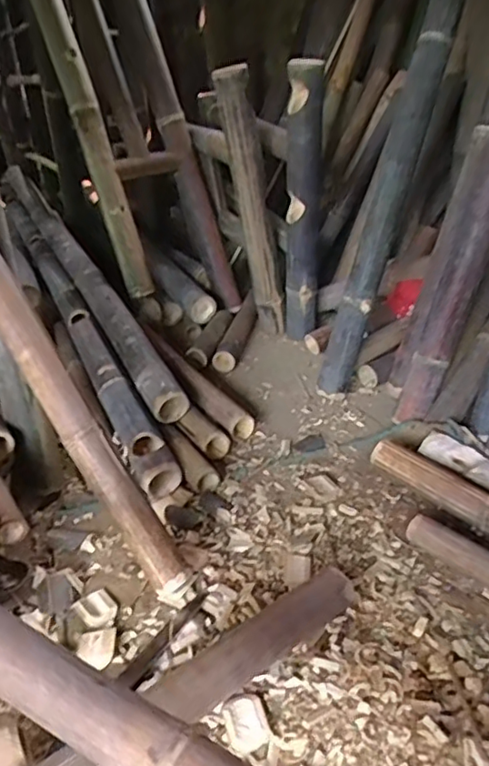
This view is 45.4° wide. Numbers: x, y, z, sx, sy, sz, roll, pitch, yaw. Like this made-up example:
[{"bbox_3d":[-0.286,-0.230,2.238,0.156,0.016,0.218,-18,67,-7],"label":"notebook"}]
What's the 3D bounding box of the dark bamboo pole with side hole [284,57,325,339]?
[{"bbox_3d":[0.132,-0.383,1.324,0.088,0.589,0.091,2,29,7],"label":"dark bamboo pole with side hole"}]

